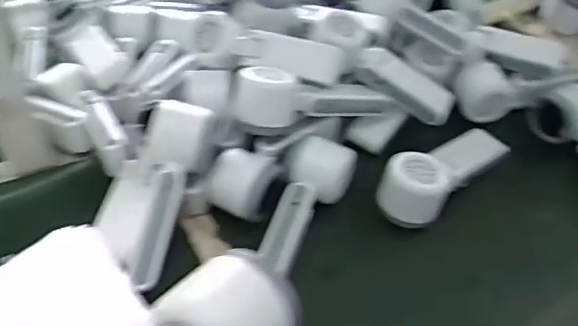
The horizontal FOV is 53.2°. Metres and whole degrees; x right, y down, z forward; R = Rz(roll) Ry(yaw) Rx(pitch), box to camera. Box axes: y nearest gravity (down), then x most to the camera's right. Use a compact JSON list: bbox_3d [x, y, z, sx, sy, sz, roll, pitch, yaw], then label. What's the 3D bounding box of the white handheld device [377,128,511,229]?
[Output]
[{"bbox_3d":[0.156,0.004,0.585,0.157,0.053,0.064,-34,58,-30],"label":"white handheld device"}]

